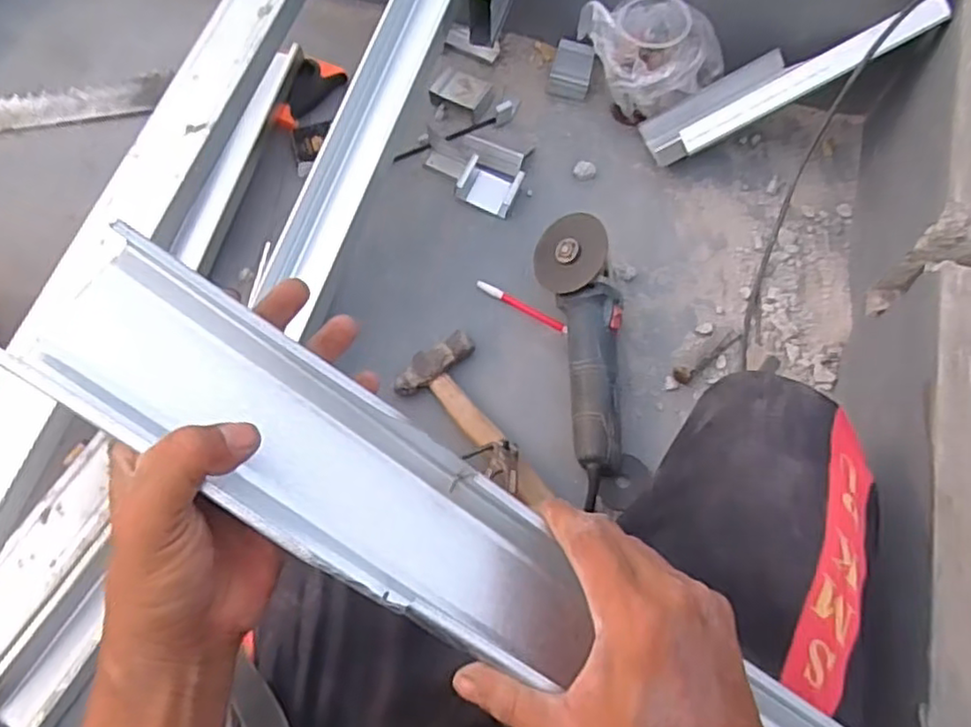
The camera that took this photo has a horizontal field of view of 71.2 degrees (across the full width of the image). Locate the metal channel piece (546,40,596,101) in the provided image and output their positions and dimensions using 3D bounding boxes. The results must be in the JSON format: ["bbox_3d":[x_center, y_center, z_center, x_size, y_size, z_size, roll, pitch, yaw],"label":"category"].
[{"bbox_3d":[0.124,-0.421,0.971,0.058,0.041,0.071,13,68,5],"label":"metal channel piece"}]

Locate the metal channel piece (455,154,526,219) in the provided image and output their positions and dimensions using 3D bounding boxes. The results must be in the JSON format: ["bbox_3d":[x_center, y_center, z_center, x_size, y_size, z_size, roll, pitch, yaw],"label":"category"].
[{"bbox_3d":[0.004,-0.235,0.902,0.078,0.020,0.064,18,82,-1],"label":"metal channel piece"}]

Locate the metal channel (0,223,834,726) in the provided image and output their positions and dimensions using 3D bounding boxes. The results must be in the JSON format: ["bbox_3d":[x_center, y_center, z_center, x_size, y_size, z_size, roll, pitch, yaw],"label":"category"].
[{"bbox_3d":[0.174,0.224,0.375,0.874,0.061,0.084,35,70,-8],"label":"metal channel"}]

